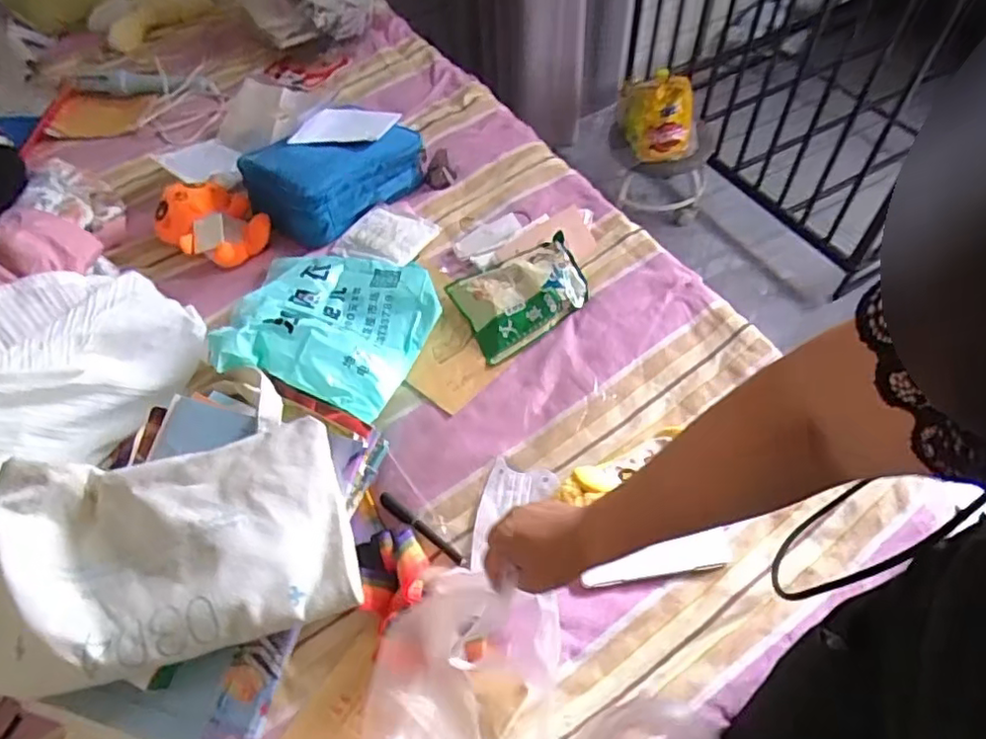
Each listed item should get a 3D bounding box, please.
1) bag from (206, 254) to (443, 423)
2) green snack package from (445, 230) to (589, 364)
[{"bbox_3d":[-0.224,-0.081,0.863,0.269,0.135,0.307,2,56,4],"label":"bag"},{"bbox_3d":[0.048,-0.109,0.927,0.193,0.042,0.145,-24,56,-12],"label":"green snack package"}]

